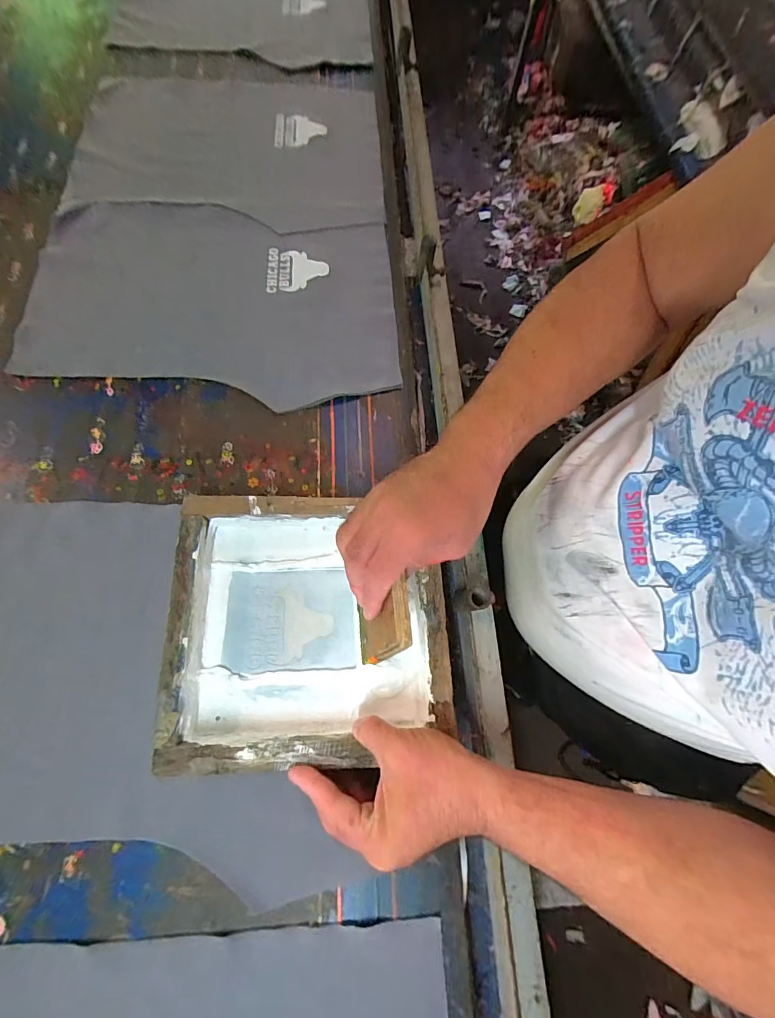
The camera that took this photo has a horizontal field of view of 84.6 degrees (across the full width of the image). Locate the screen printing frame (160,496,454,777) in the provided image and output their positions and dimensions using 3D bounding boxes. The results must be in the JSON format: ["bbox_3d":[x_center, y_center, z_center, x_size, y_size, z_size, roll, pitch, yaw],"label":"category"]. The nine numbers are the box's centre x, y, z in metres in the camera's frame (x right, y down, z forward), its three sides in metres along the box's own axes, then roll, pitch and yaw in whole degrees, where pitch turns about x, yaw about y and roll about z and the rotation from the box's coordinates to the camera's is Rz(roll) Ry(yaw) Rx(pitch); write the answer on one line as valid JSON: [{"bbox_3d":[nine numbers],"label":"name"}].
[{"bbox_3d":[-0.073,0.107,0.416,0.252,0.046,0.239,-1,70,-3],"label":"screen printing frame"}]

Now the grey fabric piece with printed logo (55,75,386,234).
[{"bbox_3d":[-0.250,-0.594,0.683,0.472,0.019,0.375,-3,70,-4],"label":"grey fabric piece with printed logo"}]

